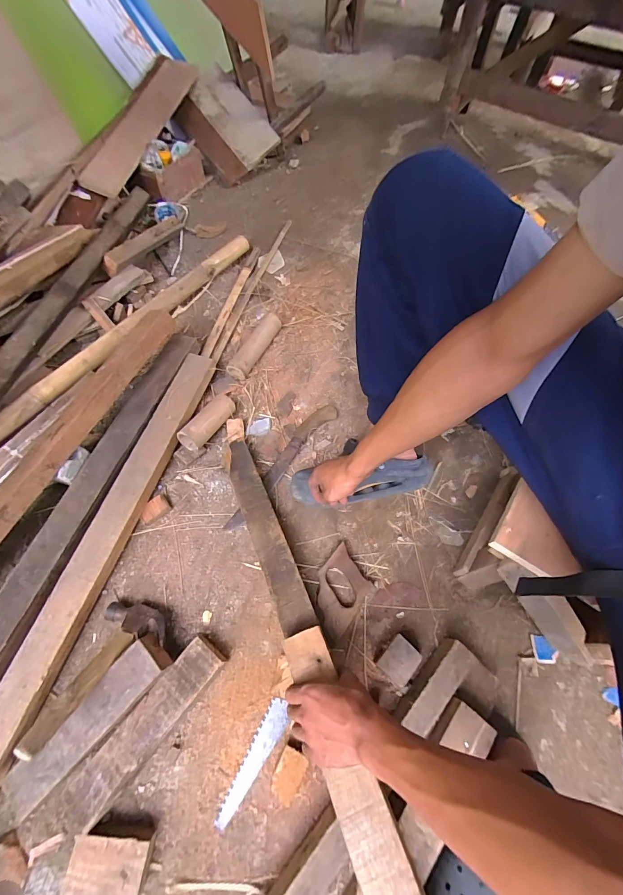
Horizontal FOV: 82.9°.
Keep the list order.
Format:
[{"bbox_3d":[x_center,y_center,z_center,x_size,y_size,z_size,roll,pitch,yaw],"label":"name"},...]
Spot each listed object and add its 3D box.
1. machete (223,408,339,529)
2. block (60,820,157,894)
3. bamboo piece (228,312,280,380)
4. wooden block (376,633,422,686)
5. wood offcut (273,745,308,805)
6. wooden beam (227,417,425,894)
[{"bbox_3d":[-0.062,0.033,0.764,0.051,0.019,0.357,35,69,15],"label":"machete"},{"bbox_3d":[-0.266,0.554,0.476,0.102,0.045,0.063,6,64,2],"label":"block"},{"bbox_3d":[-0.135,-0.250,0.855,0.047,0.044,0.191,23,66,10],"label":"bamboo piece"},{"bbox_3d":[0.145,0.355,0.592,0.049,0.043,0.062,39,70,17],"label":"wooden block"},{"bbox_3d":[-0.033,0.483,0.522,0.040,0.022,0.061,23,66,10],"label":"wood offcut"},{"bbox_3d":[-0.011,0.284,0.528,0.064,0.044,0.888,-20,54,-10],"label":"wooden beam"}]

